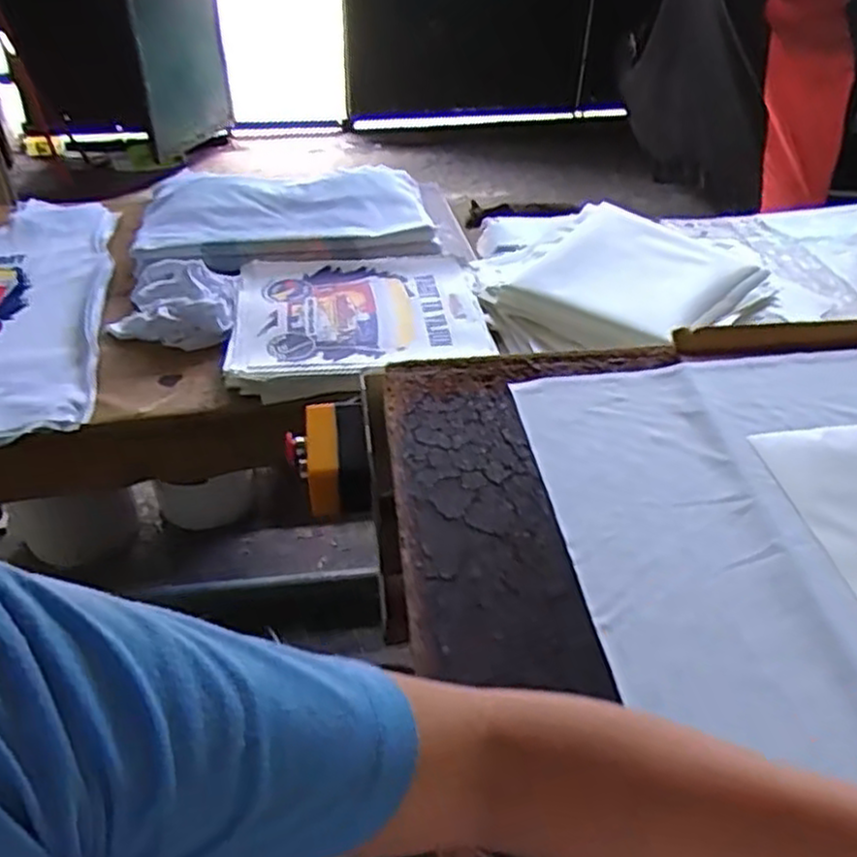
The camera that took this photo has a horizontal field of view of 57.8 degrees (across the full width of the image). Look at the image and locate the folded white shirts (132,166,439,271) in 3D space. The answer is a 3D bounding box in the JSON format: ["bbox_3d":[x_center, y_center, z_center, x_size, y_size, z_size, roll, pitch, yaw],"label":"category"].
[{"bbox_3d":[-0.280,-0.442,1.538,0.567,0.066,0.385,-3,42,-5],"label":"folded white shirts"}]

